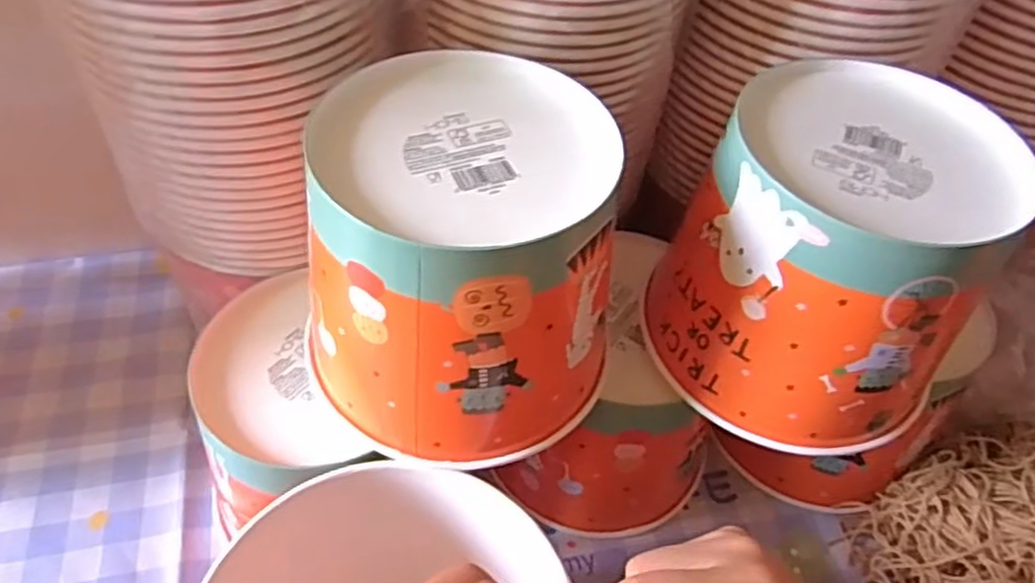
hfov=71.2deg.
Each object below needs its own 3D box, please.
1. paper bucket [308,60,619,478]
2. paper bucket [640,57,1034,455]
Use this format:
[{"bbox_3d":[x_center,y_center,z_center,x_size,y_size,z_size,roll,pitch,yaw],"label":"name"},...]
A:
[{"bbox_3d":[-0.023,-0.015,0.345,0.139,0.130,0.146,-2,51,-7],"label":"paper bucket"},{"bbox_3d":[0.155,-0.015,0.362,0.142,0.131,0.139,30,55,18],"label":"paper bucket"}]

